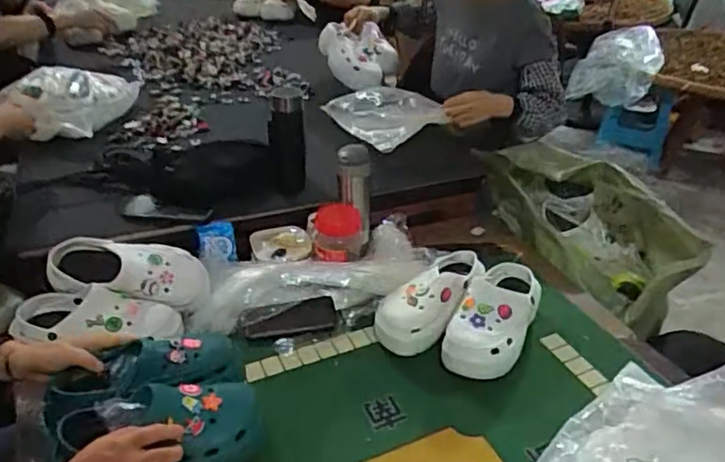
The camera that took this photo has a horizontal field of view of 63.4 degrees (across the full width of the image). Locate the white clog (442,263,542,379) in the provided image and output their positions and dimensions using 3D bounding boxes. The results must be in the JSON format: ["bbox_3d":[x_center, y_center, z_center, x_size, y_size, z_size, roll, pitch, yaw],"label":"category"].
[{"bbox_3d":[0.221,0.144,0.980,0.116,0.083,0.226,18,37,22],"label":"white clog"}]

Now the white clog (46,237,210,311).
[{"bbox_3d":[-0.391,0.074,0.985,0.245,0.090,0.103,-4,34,-8],"label":"white clog"}]

